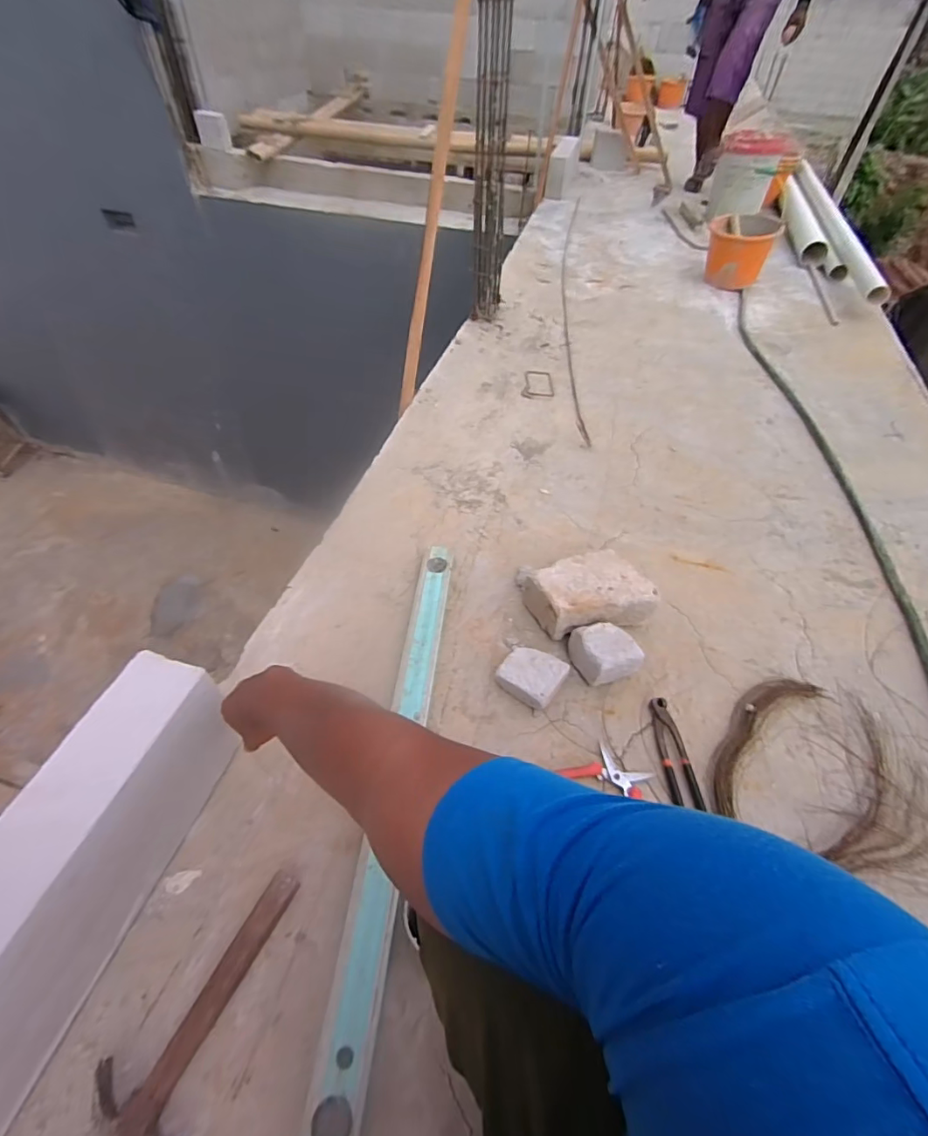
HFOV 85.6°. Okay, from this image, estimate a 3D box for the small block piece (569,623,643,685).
[{"bbox_3d":[0.252,0.153,0.893,0.104,0.078,0.096,-14,51,-16],"label":"small block piece"}]

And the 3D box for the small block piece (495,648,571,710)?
[{"bbox_3d":[0.118,0.187,0.874,0.102,0.048,0.093,27,53,19],"label":"small block piece"}]

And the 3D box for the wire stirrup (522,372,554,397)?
[{"bbox_3d":[0.234,-0.589,1.592,0.099,0.008,0.160,6,49,1],"label":"wire stirrup"}]

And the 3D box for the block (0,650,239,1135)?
[{"bbox_3d":[-0.461,0.385,0.533,0.097,0.208,0.582,15,53,9],"label":"block"}]

